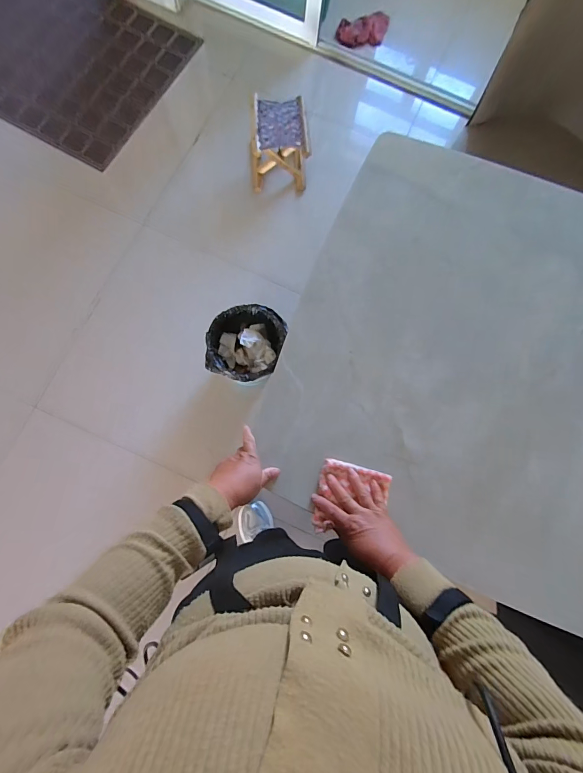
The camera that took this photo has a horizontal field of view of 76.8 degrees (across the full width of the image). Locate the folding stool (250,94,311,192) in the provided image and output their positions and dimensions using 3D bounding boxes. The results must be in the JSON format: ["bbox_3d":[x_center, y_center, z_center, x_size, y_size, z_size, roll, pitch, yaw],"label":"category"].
[{"bbox_3d":[-0.043,-0.929,1.423,0.219,0.211,0.221,1,80,-3],"label":"folding stool"}]

